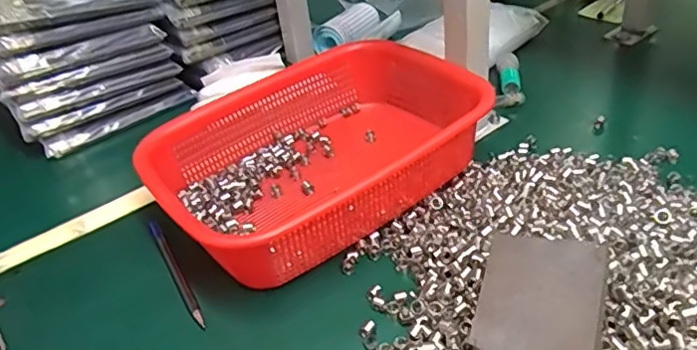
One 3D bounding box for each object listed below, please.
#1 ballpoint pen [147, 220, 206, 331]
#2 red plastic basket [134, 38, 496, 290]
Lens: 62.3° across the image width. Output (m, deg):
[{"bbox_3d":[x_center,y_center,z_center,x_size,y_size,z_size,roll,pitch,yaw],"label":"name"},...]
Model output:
[{"bbox_3d":[-0.142,0.075,0.468,0.008,0.007,0.140,-23,37,-21],"label":"ballpoint pen"},{"bbox_3d":[-0.026,-0.019,0.517,0.273,0.082,0.208,-25,38,-24],"label":"red plastic basket"}]

